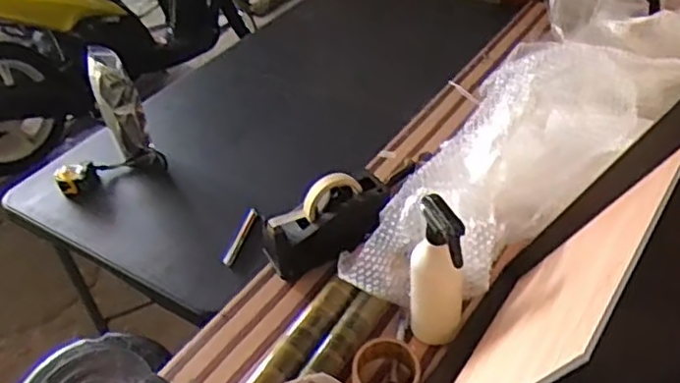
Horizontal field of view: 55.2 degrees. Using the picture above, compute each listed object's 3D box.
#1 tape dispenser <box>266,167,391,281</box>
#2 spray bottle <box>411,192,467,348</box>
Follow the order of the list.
[{"bbox_3d":[-0.015,0.043,1.005,0.204,0.101,0.084,-29,45,-24],"label":"tape dispenser"},{"bbox_3d":[0.121,0.102,0.823,0.067,0.211,0.071,2,41,9],"label":"spray bottle"}]

